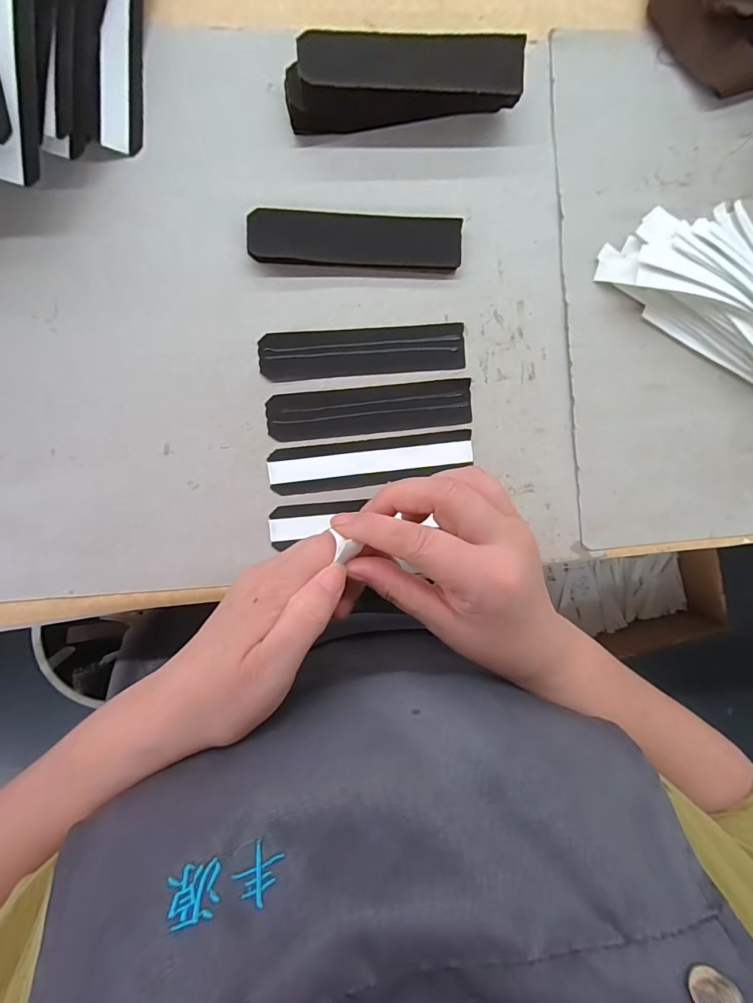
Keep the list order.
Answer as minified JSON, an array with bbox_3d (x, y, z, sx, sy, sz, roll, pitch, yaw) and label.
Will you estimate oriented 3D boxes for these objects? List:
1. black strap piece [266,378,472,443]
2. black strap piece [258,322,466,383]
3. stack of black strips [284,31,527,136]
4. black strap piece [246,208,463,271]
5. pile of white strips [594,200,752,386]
[{"bbox_3d":[-0.003,-0.063,0.295,0.139,0.004,0.031,-6,93,-4],"label":"black strap piece"},{"bbox_3d":[-0.008,-0.103,0.296,0.139,0.004,0.033,-6,93,-4],"label":"black strap piece"},{"bbox_3d":[0.018,-0.270,0.276,0.148,0.033,0.037,-8,93,-4],"label":"stack of black strips"},{"bbox_3d":[-0.013,-0.177,0.289,0.140,0.007,0.035,-1,92,-5],"label":"black strap piece"},{"bbox_3d":[0.256,-0.151,0.301,0.181,0.026,0.096,30,90,-5],"label":"pile of white strips"}]

